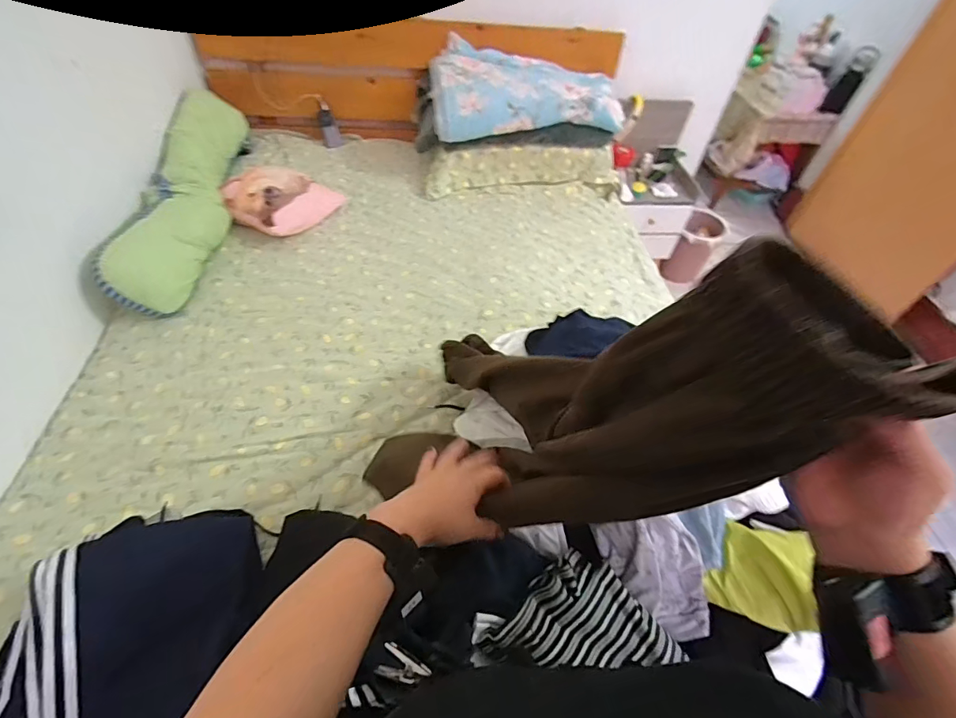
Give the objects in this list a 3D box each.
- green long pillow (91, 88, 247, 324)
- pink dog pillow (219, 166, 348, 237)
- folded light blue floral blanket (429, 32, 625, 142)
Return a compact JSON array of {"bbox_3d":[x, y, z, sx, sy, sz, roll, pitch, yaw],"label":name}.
[{"bbox_3d":[-0.777,-0.450,1.193,0.173,0.207,0.754,-1,51,-7],"label":"green long pillow"},{"bbox_3d":[-0.566,-0.465,1.282,0.215,0.116,0.259,33,55,19],"label":"pink dog pillow"},{"bbox_3d":[0.143,-0.819,1.377,0.562,0.144,0.304,1,51,-5],"label":"folded light blue floral blanket"}]

